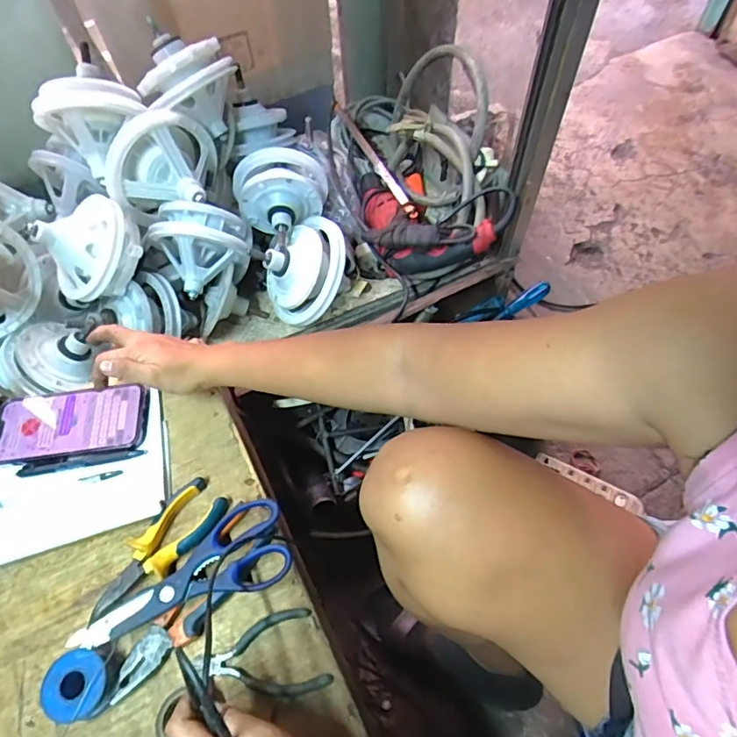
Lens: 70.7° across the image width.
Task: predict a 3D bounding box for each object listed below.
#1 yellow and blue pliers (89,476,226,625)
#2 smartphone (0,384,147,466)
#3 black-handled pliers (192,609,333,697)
[{"bbox_3d":[-0.204,0.179,0.509,0.057,0.017,0.147,34,68,19],"label":"yellow and blue pliers"},{"bbox_3d":[-0.333,0.061,0.575,0.164,0.010,0.078,-6,61,0],"label":"smartphone"},{"bbox_3d":[-0.098,0.266,0.468,0.115,0.009,0.068,-16,62,-7],"label":"black-handled pliers"}]

